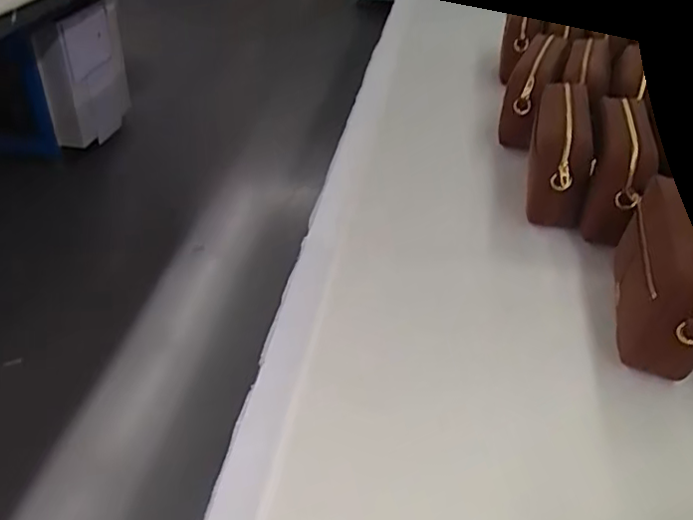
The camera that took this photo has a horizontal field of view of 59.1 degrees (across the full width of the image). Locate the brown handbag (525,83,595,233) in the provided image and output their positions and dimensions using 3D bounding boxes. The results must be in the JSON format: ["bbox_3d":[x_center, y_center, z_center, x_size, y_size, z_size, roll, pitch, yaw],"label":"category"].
[{"bbox_3d":[0.267,-0.130,0.768,0.070,0.124,0.165,12,40,12],"label":"brown handbag"}]

